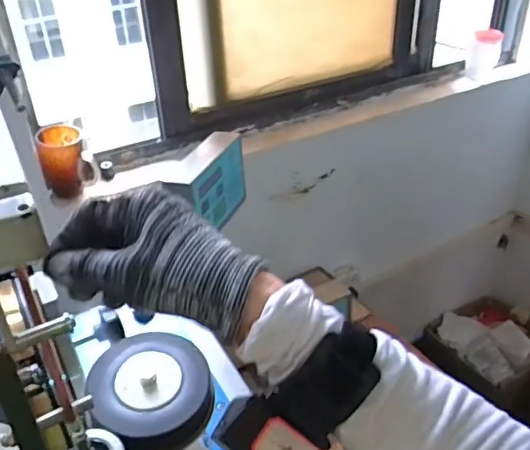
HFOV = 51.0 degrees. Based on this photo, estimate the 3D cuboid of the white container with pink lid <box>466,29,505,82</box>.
[{"bbox_3d":[0.587,-0.455,1.492,0.082,0.122,0.060,11,36,18],"label":"white container with pink lid"}]

